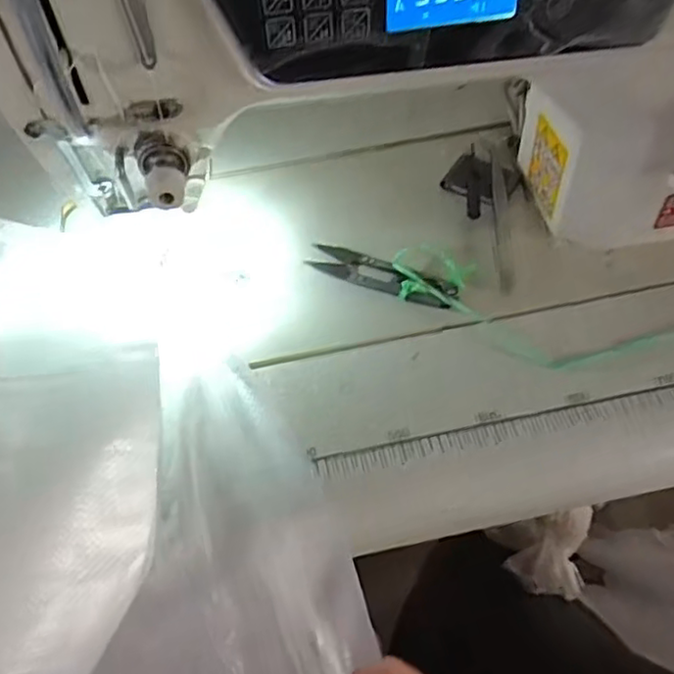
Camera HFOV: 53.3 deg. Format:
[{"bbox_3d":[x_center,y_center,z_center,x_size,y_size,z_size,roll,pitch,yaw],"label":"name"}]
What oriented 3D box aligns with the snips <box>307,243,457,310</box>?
[{"bbox_3d":[0.028,-0.042,0.423,0.098,0.008,0.026,19,57,19],"label":"snips"}]

